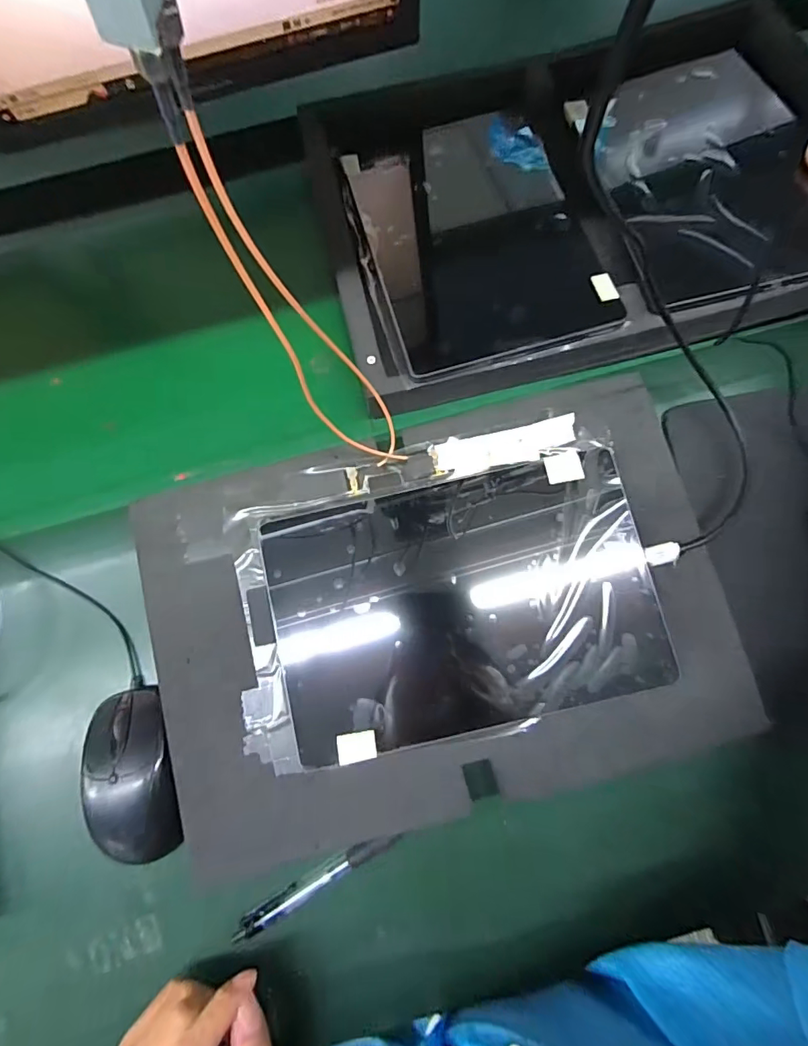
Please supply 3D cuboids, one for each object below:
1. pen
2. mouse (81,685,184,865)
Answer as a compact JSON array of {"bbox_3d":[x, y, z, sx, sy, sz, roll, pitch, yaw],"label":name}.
[{"bbox_3d":[-0.059,0.239,0.325,0.118,0.008,0.016,-31,79,-5],"label":"pen"},{"bbox_3d":[-0.184,0.170,0.331,0.062,0.032,0.109,-11,78,-1],"label":"mouse"}]

